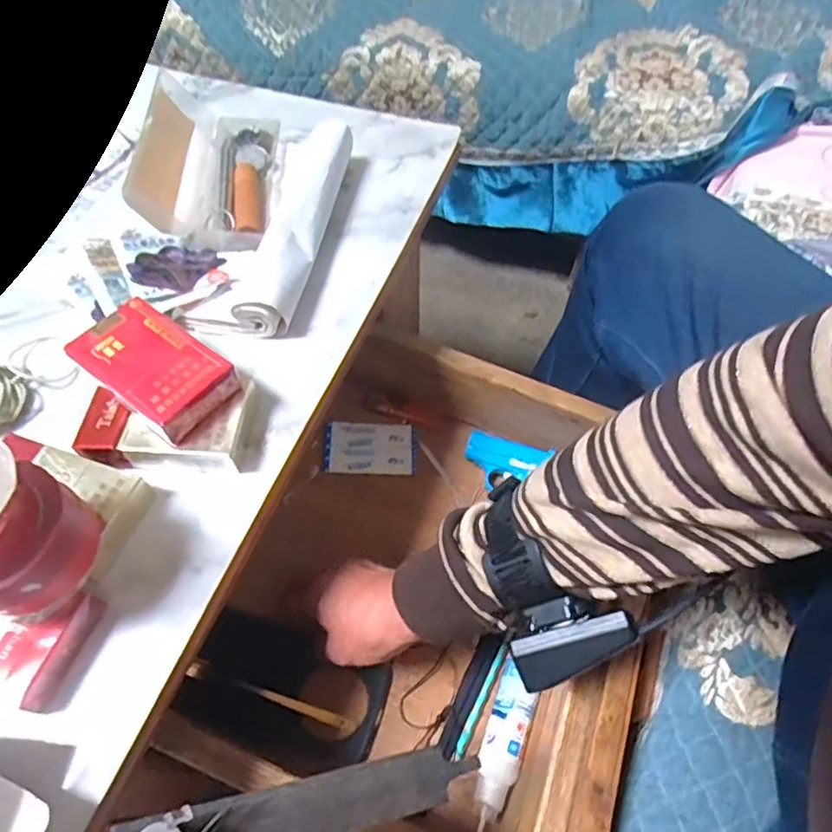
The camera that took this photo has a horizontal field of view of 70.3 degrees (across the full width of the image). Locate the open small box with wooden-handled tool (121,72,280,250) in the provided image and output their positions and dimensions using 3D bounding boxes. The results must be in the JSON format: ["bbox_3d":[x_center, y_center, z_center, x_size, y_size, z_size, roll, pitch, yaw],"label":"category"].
[{"bbox_3d":[-0.157,-0.195,0.452,0.088,0.056,0.160,-2,58,-3],"label":"open small box with wooden-handled tool"}]

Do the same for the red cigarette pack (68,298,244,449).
[{"bbox_3d":[-0.151,-0.030,0.340,0.088,0.016,0.053,34,64,16],"label":"red cigarette pack"}]

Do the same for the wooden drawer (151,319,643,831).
[{"bbox_3d":[0.021,0.130,0.480,0.313,0.093,0.361,19,60,10],"label":"wooden drawer"}]

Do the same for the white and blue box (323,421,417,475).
[{"bbox_3d":[-0.045,0.029,0.576,0.087,0.005,0.056,1,58,-1],"label":"white and blue box"}]

